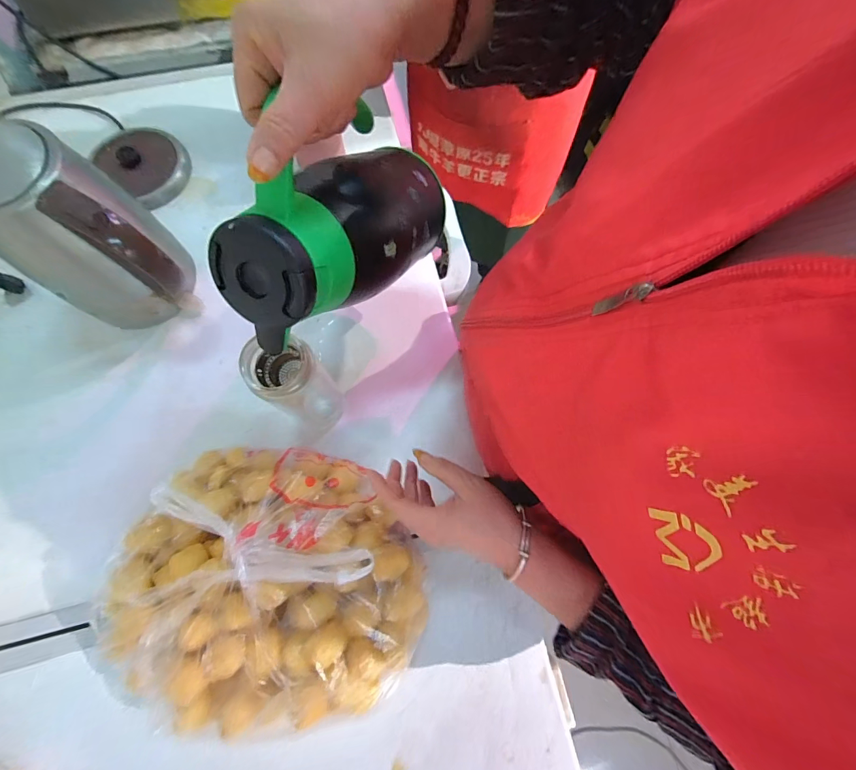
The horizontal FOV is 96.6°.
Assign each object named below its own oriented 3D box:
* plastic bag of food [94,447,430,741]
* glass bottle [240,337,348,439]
[{"bbox_3d":[-0.161,0.203,0.406,0.309,0.099,0.274,-3,75,-3],"label":"plastic bag of food"},{"bbox_3d":[-0.141,0.005,0.421,0.065,0.177,0.069,0,74,-1],"label":"glass bottle"}]

